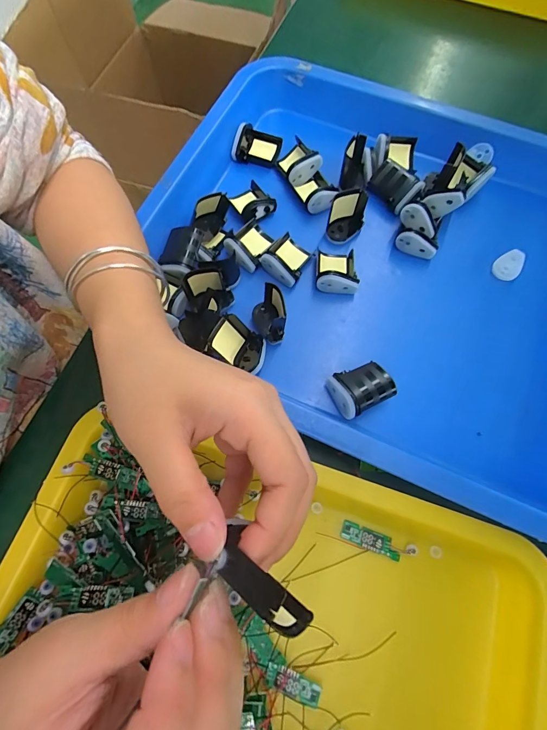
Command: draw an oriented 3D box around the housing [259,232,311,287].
[{"bbox_3d":[0.011,-0.095,0.310,0.037,0.019,0.045,28,74,8],"label":"housing"}]

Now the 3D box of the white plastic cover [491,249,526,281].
[{"bbox_3d":[0.210,-0.089,0.318,0.022,0.007,0.032,41,76,12],"label":"white plastic cover"}]

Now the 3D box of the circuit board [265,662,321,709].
[{"bbox_3d":[0.012,0.197,0.218,0.035,0.004,0.014,21,73,6],"label":"circuit board"}]

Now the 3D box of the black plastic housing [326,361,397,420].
[{"bbox_3d":[0.067,0.018,0.274,0.044,0.024,0.034,-23,74,-8],"label":"black plastic housing"}]

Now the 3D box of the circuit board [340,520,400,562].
[{"bbox_3d":[0.068,0.123,0.249,0.042,0.004,0.013,21,73,6],"label":"circuit board"}]

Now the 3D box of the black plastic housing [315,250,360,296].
[{"bbox_3d":[0.055,-0.085,0.308,0.035,0.021,0.041,1,72,-1],"label":"black plastic housing"}]

